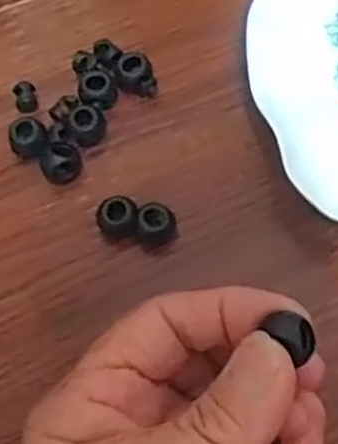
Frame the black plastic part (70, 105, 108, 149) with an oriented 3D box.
[{"bbox_3d":[-0.033,-0.038,0.292,0.014,0.011,0.013,-1,68,3],"label":"black plastic part"}]

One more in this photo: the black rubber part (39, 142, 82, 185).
[{"bbox_3d":[-0.042,-0.022,0.286,0.013,0.015,0.015,38,75,16],"label":"black rubber part"}]

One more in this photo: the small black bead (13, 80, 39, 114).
[{"bbox_3d":[-0.060,-0.053,0.303,0.009,0.007,0.015,-10,68,-1],"label":"small black bead"}]

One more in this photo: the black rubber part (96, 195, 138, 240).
[{"bbox_3d":[-0.019,-0.001,0.276,0.015,0.013,0.014,-1,68,3],"label":"black rubber part"}]

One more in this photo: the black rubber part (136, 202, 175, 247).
[{"bbox_3d":[-0.005,0.002,0.275,0.014,0.015,0.014,-1,68,3],"label":"black rubber part"}]

